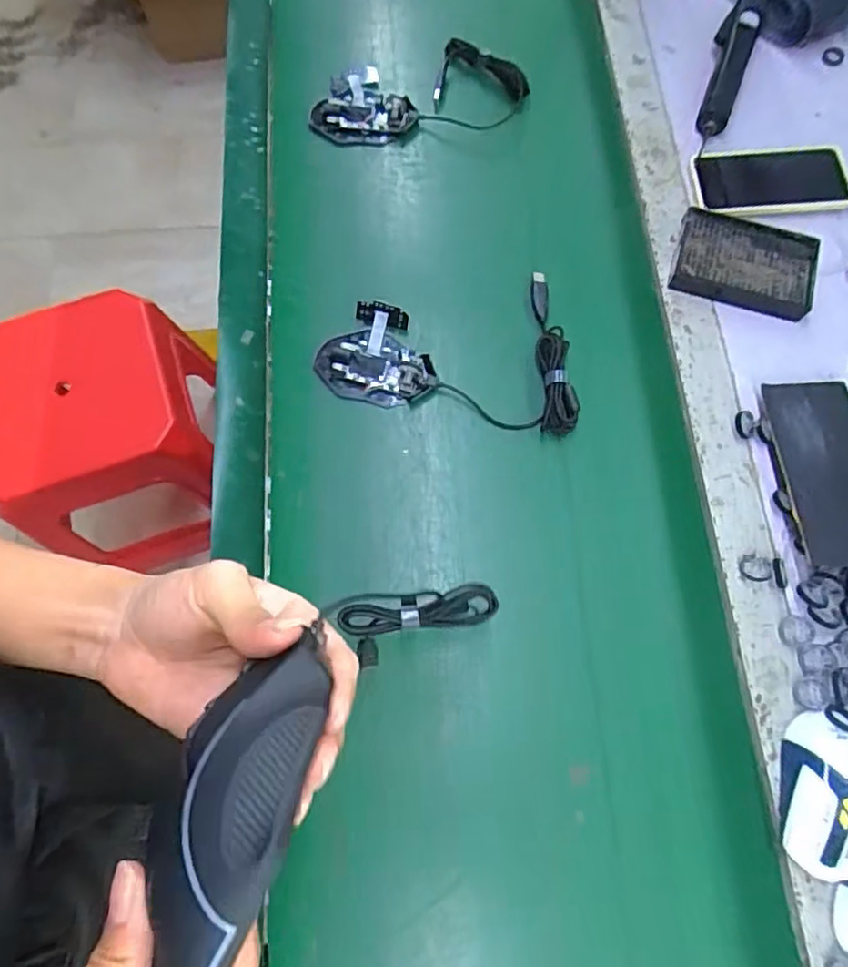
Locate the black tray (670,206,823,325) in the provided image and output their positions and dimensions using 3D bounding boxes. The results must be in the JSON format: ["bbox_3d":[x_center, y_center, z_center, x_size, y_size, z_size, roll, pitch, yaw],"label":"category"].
[{"bbox_3d":[0.332,-0.228,0.637,0.137,0.018,0.101,16,73,6],"label":"black tray"}]

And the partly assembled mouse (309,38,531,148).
[{"bbox_3d":[-0.005,-0.438,0.702,0.242,0.034,0.098,-17,73,-4],"label":"partly assembled mouse"}]

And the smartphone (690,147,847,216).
[{"bbox_3d":[0.374,-0.325,0.662,0.161,0.007,0.077,-1,72,1],"label":"smartphone"}]

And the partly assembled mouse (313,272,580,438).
[{"bbox_3d":[0.025,-0.136,0.603,0.245,0.026,0.158,6,72,3],"label":"partly assembled mouse"}]

